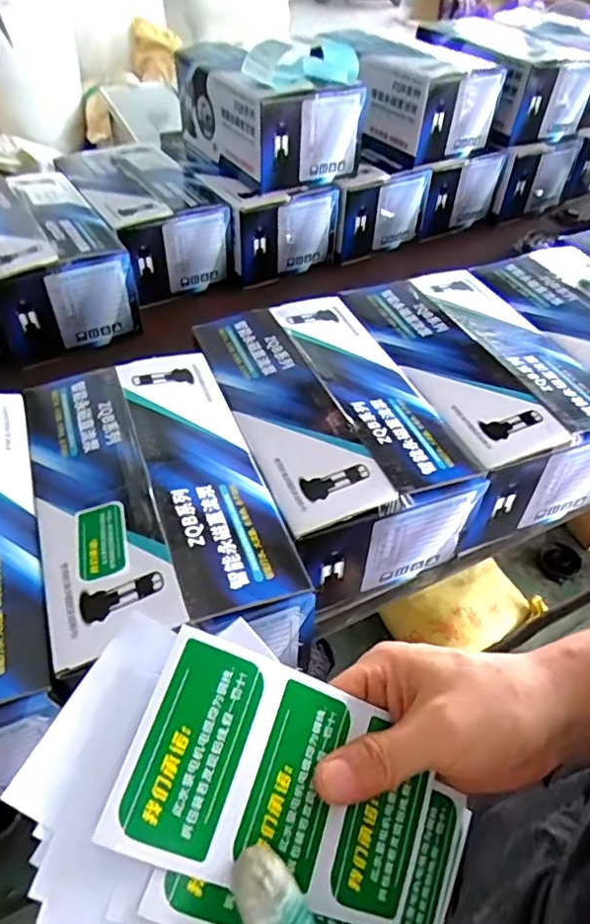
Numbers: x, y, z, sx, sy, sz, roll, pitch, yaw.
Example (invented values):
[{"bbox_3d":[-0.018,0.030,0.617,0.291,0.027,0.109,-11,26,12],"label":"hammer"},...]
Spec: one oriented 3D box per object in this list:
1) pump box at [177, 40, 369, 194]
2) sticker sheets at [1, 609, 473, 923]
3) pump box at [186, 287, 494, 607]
[{"bbox_3d":[-0.068,-0.719,1.196,0.238,0.195,0.382,-19,50,-18],"label":"pump box"},{"bbox_3d":[-0.014,0.172,0.275,0.216,0.026,0.134,37,63,-11],"label":"sticker sheets"},{"bbox_3d":[0.035,-0.038,0.770,0.240,0.157,0.393,-18,50,-17],"label":"pump box"}]

